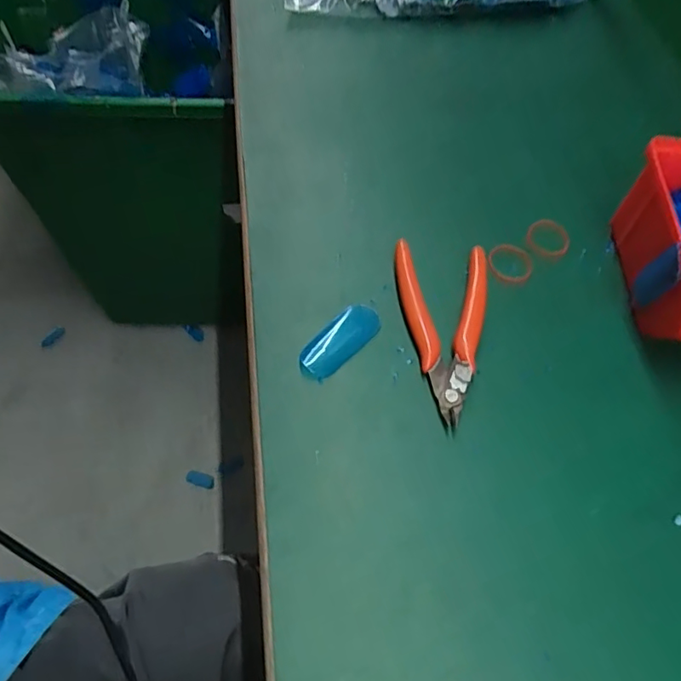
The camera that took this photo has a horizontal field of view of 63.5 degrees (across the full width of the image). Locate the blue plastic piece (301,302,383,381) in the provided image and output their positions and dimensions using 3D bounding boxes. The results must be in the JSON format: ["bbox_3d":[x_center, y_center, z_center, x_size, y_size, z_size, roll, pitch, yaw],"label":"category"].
[{"bbox_3d":[0.000,0.000,0.329,0.025,0.005,0.061,39,63,18],"label":"blue plastic piece"}]

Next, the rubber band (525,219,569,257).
[{"bbox_3d":[0.143,-0.071,0.375,0.029,0.005,0.035,29,60,13],"label":"rubber band"}]

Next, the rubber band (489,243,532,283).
[{"bbox_3d":[0.111,-0.051,0.359,0.030,0.005,0.032,2,58,-4],"label":"rubber band"}]

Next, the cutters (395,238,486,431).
[{"bbox_3d":[0.059,-0.008,0.330,0.055,0.012,0.119,7,58,0],"label":"cutters"}]

